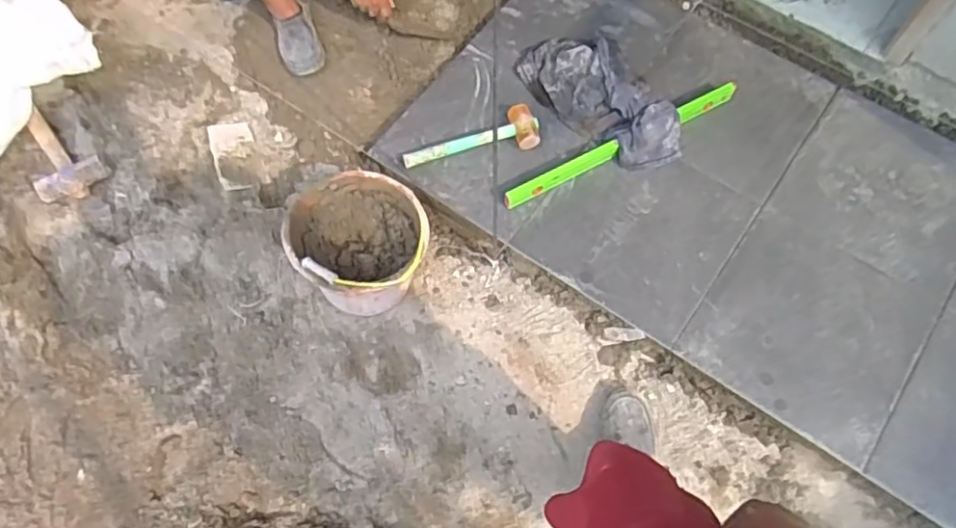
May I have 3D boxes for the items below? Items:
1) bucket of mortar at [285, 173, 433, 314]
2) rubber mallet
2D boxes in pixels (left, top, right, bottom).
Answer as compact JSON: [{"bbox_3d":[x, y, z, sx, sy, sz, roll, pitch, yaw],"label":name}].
[{"bbox_3d":[-0.240,-0.039,1.378,0.260,0.219,0.293,-22,65,-8],"label":"bucket of mortar"},{"bbox_3d":[-0.012,-0.274,1.537,0.321,0.050,0.104,-21,66,-9],"label":"rubber mallet"}]

